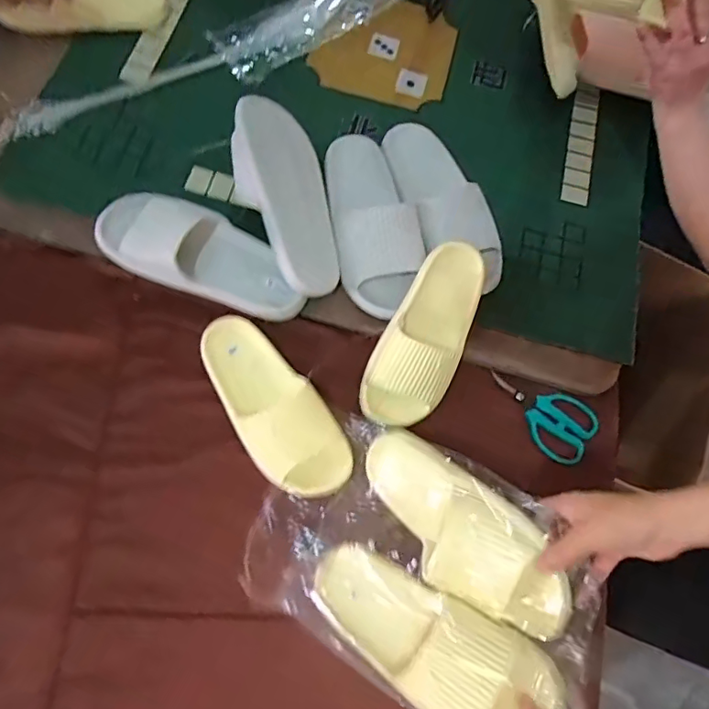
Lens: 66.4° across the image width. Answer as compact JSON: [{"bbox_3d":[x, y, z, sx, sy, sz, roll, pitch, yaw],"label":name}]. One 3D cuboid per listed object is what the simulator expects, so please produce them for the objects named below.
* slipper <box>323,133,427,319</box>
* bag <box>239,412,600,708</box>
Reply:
[{"bbox_3d":[0.024,-0.181,0.700,0.115,0.062,0.268,-8,75,-9],"label":"slipper"},{"bbox_3d":[0.058,0.208,0.558,0.353,0.087,0.236,22,81,29],"label":"bag"}]

